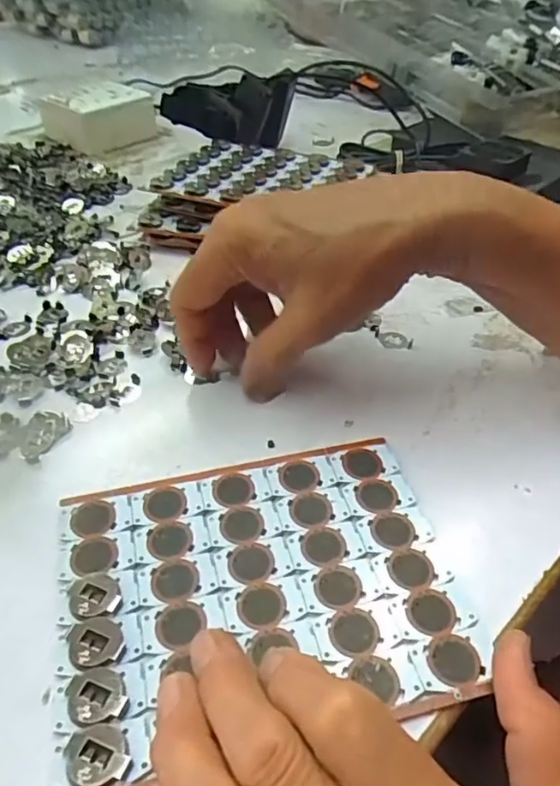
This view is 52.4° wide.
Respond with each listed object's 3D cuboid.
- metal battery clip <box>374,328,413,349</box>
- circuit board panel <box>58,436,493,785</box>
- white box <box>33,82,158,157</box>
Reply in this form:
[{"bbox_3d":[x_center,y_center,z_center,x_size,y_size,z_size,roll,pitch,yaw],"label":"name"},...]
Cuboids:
[{"bbox_3d":[0.068,-0.033,0.340,0.022,0.004,0.015,11,43,11],"label":"metal battery clip"},{"bbox_3d":[-0.010,0.072,0.220,0.140,0.004,0.116,-10,43,-11],"label":"circuit board panel"},{"bbox_3d":[-0.187,-0.290,0.589,0.097,0.043,0.079,-30,50,-29],"label":"white box"}]

